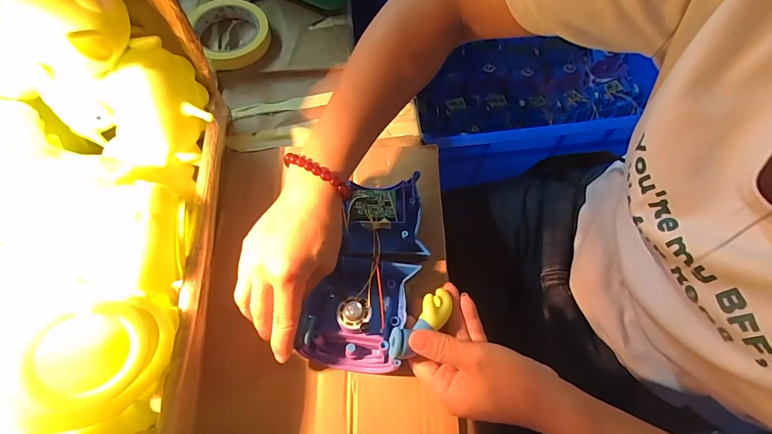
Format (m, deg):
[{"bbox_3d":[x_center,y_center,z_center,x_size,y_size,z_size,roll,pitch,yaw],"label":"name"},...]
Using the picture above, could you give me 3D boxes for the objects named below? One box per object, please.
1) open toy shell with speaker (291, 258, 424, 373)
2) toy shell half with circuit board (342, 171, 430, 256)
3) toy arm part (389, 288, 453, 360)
[{"bbox_3d":[-0.025,0.081,0.302,0.081,0.041,0.086,7,65,2],"label":"open toy shell with speaker"},{"bbox_3d":[-0.003,0.000,0.339,0.070,0.034,0.074,-1,65,-2],"label":"toy shell half with circuit board"},{"bbox_3d":[0.027,0.084,0.287,0.068,0.015,0.023,-36,70,-30],"label":"toy arm part"}]

